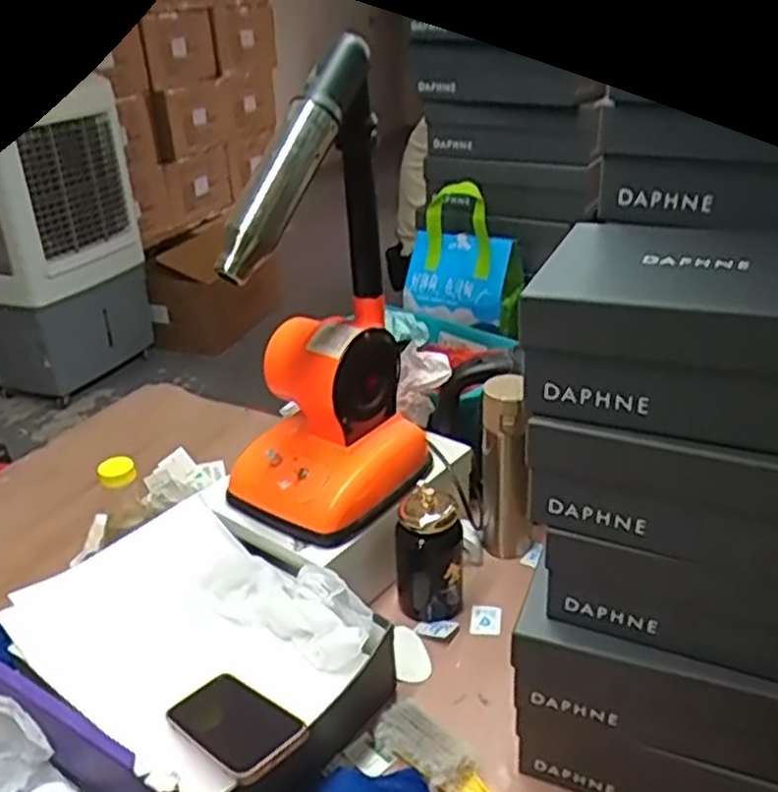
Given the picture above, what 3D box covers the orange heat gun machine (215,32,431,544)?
[{"bbox_3d":[-0.084,-0.085,0.856,0.195,0.469,0.196,9,31,20],"label":"orange heat gun machine"}]

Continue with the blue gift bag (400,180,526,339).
[{"bbox_3d":[0.127,-0.234,1.324,0.212,0.213,0.068,21,37,36],"label":"blue gift bag"}]

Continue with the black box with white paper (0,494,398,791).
[{"bbox_3d":[-0.195,0.269,0.808,0.336,0.109,0.268,19,35,33],"label":"black box with white paper"}]

